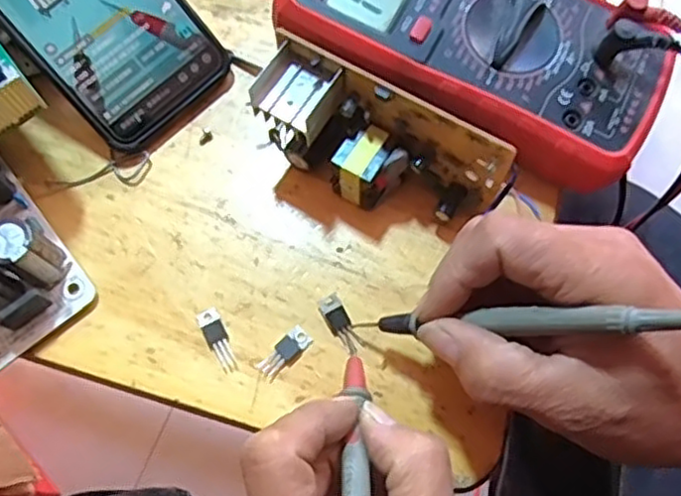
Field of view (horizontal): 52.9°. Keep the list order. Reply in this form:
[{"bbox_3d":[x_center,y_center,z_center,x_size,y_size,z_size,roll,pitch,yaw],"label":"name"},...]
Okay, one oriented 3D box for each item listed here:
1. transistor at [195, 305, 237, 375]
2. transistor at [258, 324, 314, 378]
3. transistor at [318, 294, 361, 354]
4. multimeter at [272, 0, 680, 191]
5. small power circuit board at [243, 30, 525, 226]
[{"bbox_3d":[-0.058,0.043,0.321,0.010,0.004,0.032,-27,72,-7],"label":"transistor"},{"bbox_3d":[-0.025,0.048,0.317,0.011,0.004,0.026,42,77,14],"label":"transistor"},{"bbox_3d":[0.000,0.036,0.320,0.010,0.004,0.030,-28,72,-7],"label":"transistor"},{"bbox_3d":[0.066,-0.103,0.324,0.173,0.038,0.088,26,74,10],"label":"multimeter"},{"bbox_3d":[0.015,-0.045,0.313,0.114,0.057,0.037,30,75,11],"label":"small power circuit board"}]

